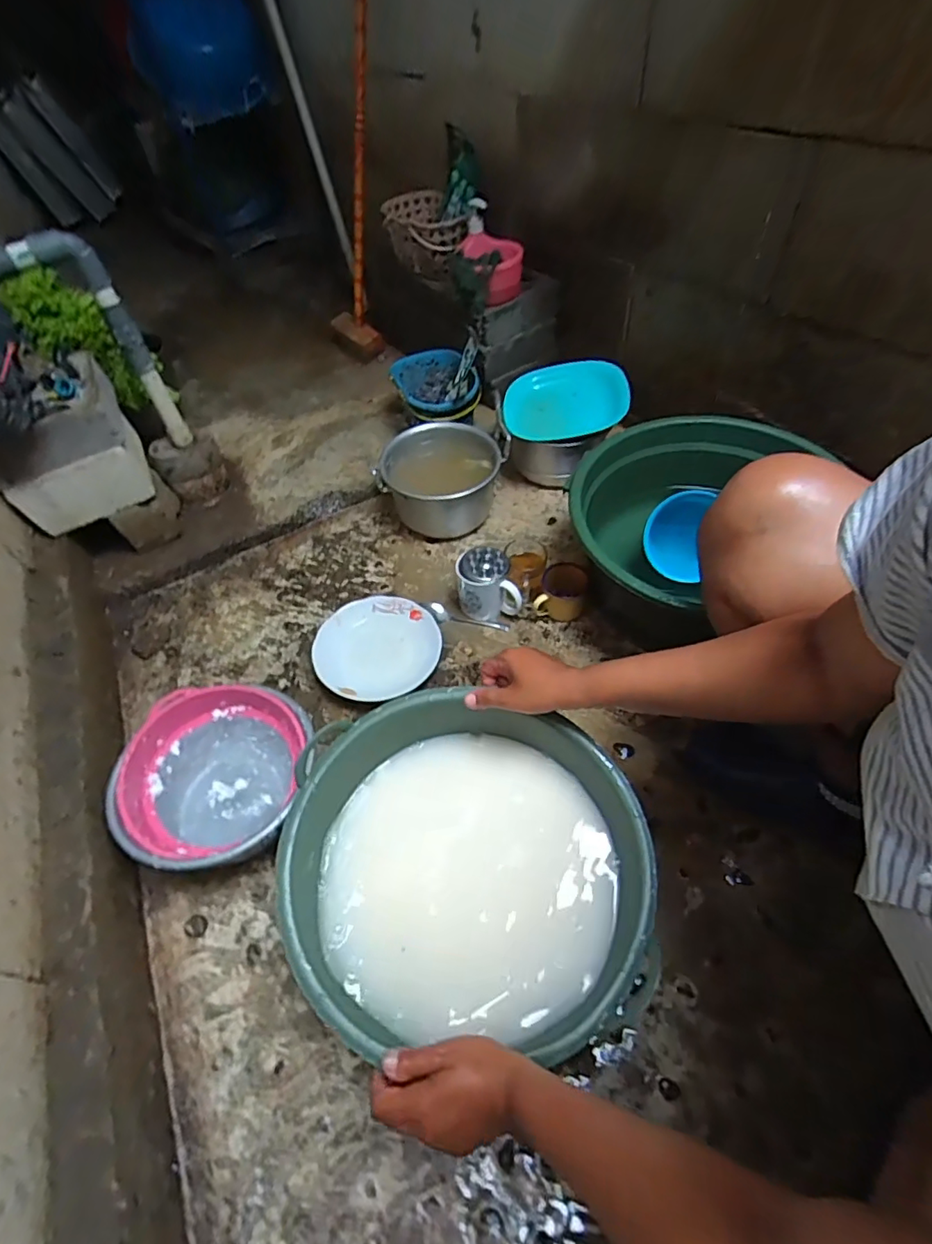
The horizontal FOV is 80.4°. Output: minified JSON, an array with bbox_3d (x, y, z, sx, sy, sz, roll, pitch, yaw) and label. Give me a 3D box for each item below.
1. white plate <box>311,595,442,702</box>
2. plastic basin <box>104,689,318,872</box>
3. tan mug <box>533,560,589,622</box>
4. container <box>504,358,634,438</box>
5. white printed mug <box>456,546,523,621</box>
[{"bbox_3d":[-0.140,0.042,0.871,0.181,0.042,0.189,-3,51,4],"label":"white plate"},{"bbox_3d":[-0.309,0.204,0.703,0.207,0.115,0.224,-3,51,4],"label":"plastic basin"},{"bbox_3d":[0.155,-0.047,0.907,0.084,0.069,0.074,2,52,7],"label":"tan mug"},{"bbox_3d":[0.194,-0.435,1.072,0.237,0.035,0.214,2,52,8],"label":"container"},{"bbox_3d":[0.037,-0.062,0.909,0.101,0.103,0.074,-6,51,1],"label":"white printed mug"}]

